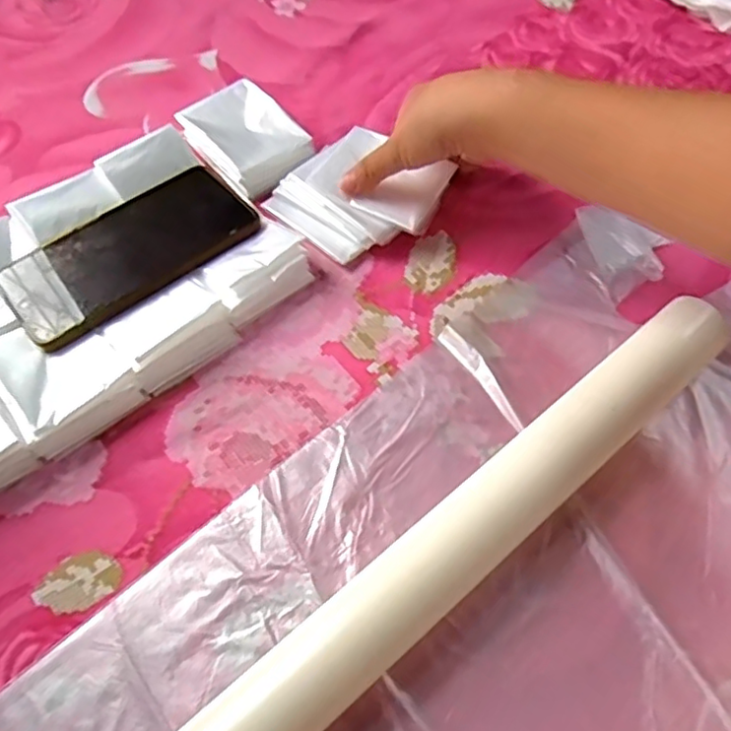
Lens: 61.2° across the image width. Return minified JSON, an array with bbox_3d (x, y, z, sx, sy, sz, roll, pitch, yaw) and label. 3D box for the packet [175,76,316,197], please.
[{"bbox_3d":[-0.090,-0.172,0.464,0.067,0.025,0.093,-38,66,-19],"label":"packet"}]

